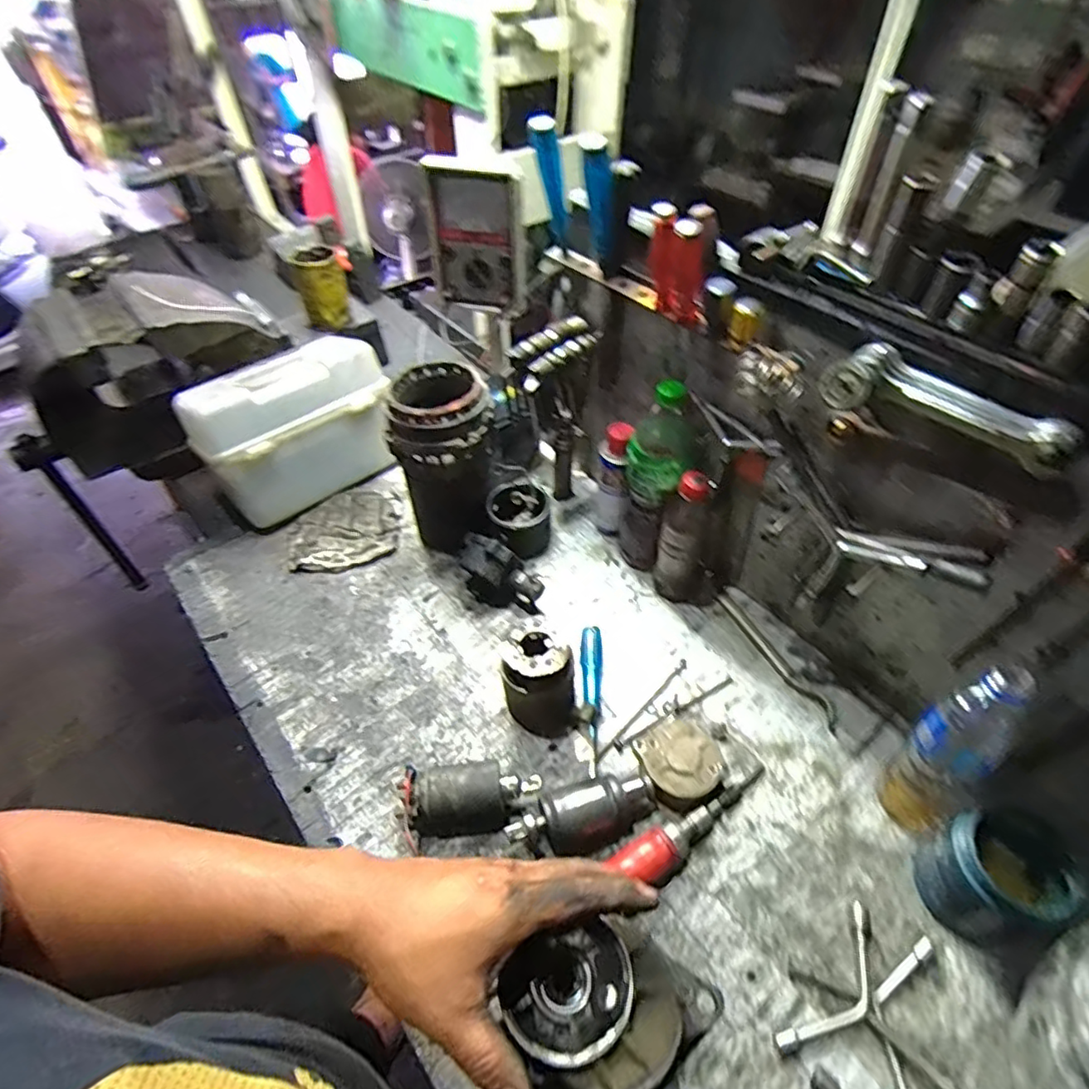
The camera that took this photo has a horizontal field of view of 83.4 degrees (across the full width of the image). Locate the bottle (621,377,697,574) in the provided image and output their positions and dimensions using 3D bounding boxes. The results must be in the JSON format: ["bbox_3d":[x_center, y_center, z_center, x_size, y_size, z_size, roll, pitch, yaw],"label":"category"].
[{"bbox_3d":[0.136,-0.067,0.749,0.080,0.269,0.068,8,50,10],"label":"bottle"}]

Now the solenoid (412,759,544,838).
[{"bbox_3d":[-0.068,0.252,0.614,0.121,0.060,0.055,-6,49,-2],"label":"solenoid"}]

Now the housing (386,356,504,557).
[{"bbox_3d":[-0.125,-0.110,0.816,0.126,0.232,0.136,-3,49,0],"label":"housing"}]

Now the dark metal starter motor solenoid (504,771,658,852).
[{"bbox_3d":[0.038,0.268,0.605,0.149,0.049,0.059,-12,49,-8],"label":"dark metal starter motor solenoid"}]

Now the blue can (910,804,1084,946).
[{"bbox_3d":[0.399,0.290,0.538,0.106,0.093,0.098,-18,50,-13],"label":"blue can"}]

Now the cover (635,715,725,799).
[{"bbox_3d":[0.142,0.227,0.636,0.076,0.041,0.077,-1,49,2],"label":"cover"}]

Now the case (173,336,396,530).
[{"bbox_3d":[-0.367,-0.172,0.914,0.261,0.172,0.155,-32,55,-23],"label":"case"}]

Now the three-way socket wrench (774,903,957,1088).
[{"bbox_3d":[0.272,0.380,0.514,0.120,0.023,0.126,17,52,17],"label":"three-way socket wrench"}]

